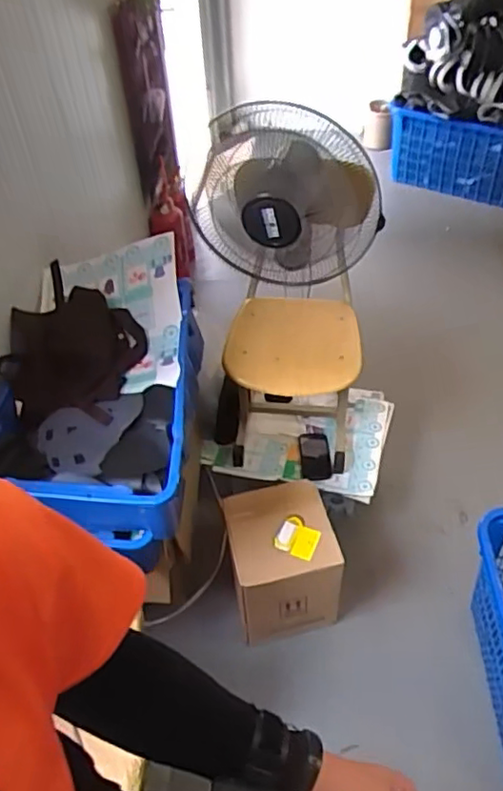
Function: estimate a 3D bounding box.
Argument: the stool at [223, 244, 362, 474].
[{"bbox_3d":[0.114,-0.032,1.658,0.333,0.384,0.320,4,48,6],"label":"stool"}]

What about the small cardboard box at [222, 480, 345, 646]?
[{"bbox_3d":[0.074,0.435,1.543,0.249,0.333,0.260,-10,48,-6],"label":"small cardboard box"}]

